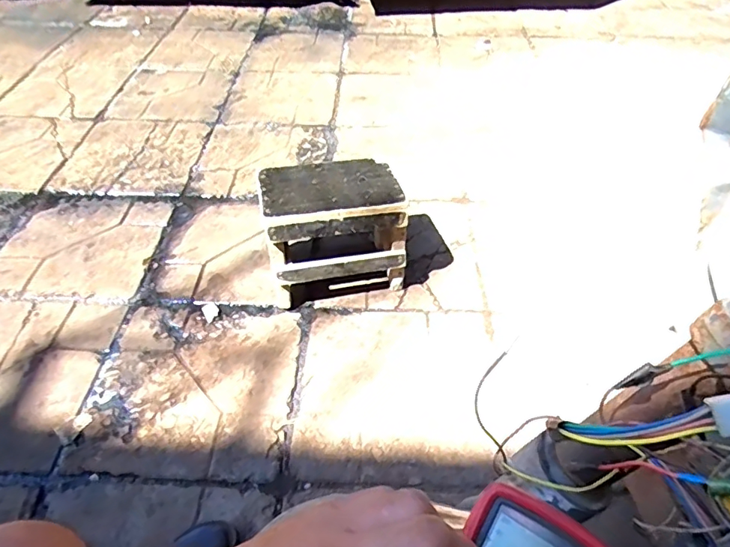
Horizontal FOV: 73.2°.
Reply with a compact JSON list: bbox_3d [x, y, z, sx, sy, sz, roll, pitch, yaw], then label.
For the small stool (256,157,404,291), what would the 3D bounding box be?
[{"bbox_3d":[-0.071,-0.095,1.122,0.298,0.249,0.218,-6,46,-7],"label":"small stool"}]

